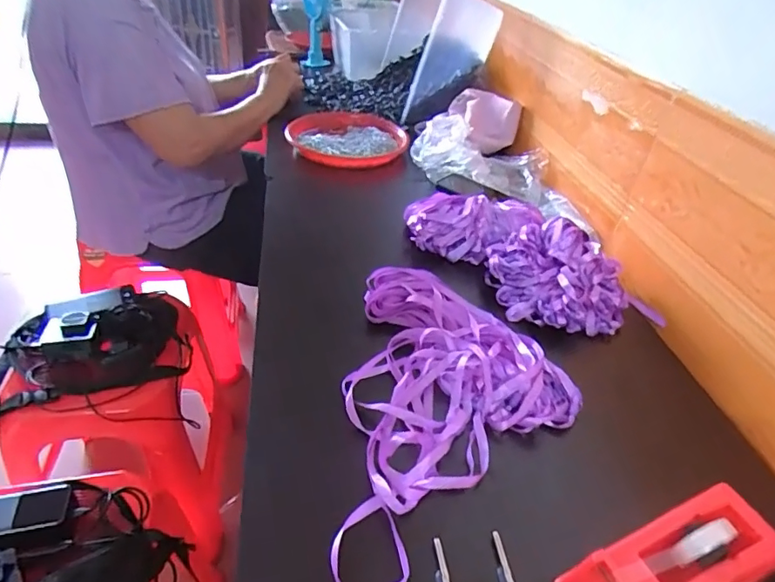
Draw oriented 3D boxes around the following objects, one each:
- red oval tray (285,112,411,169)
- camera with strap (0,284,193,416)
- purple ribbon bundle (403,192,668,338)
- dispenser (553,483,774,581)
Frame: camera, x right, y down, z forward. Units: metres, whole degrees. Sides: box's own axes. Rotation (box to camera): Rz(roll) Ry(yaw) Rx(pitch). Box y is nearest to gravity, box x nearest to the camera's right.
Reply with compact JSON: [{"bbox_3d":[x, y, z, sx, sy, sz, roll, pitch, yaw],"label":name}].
[{"bbox_3d":[-0.076,-0.320,1.042,0.236,0.034,0.245,9,37,3],"label":"red oval tray"},{"bbox_3d":[-0.546,0.091,0.907,0.340,0.086,0.251,-10,40,-21],"label":"camera with strap"},{"bbox_3d":[0.186,-0.060,0.697,0.184,0.067,0.338,-23,46,-27],"label":"purple ribbon bundle"},{"bbox_3d":[0.203,0.197,0.359,0.160,0.058,0.062,-10,40,-21],"label":"dispenser"}]

